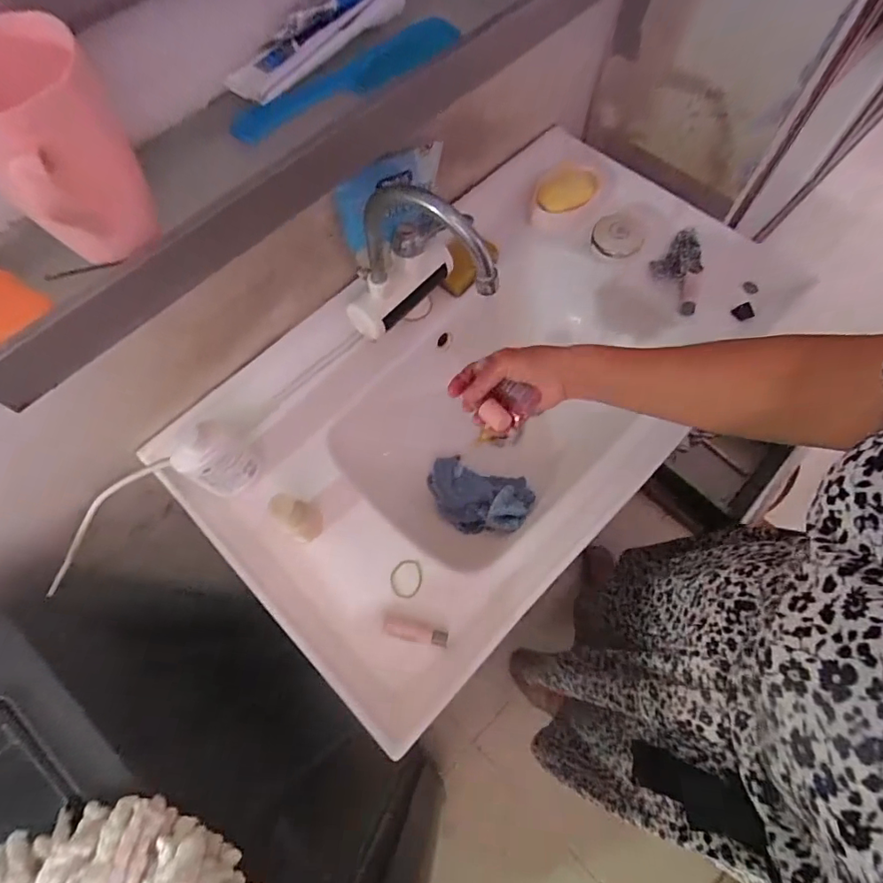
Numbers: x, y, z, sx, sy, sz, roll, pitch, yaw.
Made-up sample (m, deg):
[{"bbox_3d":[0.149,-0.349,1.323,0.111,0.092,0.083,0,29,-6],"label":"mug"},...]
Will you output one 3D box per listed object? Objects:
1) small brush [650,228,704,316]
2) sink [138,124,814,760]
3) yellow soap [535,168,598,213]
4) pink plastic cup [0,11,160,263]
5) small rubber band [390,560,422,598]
[{"bbox_3d":[0.335,-0.246,0.713,0.065,0.026,0.136,13,70,9],"label":"small brush"},{"bbox_3d":[0.072,-0.078,0.704,0.468,0.199,0.792,40,76,17],"label":"sink"},{"bbox_3d":[0.185,-0.373,0.746,0.096,0.024,0.057,-18,68,-4],"label":"yellow soap"},{"bbox_3d":[-0.234,-0.179,0.307,0.133,0.108,0.088,41,76,17],"label":"pink plastic cup"},{"bbox_3d":[-0.040,0.156,0.573,0.036,0.004,0.044,-2,55,-3],"label":"small rubber band"}]

